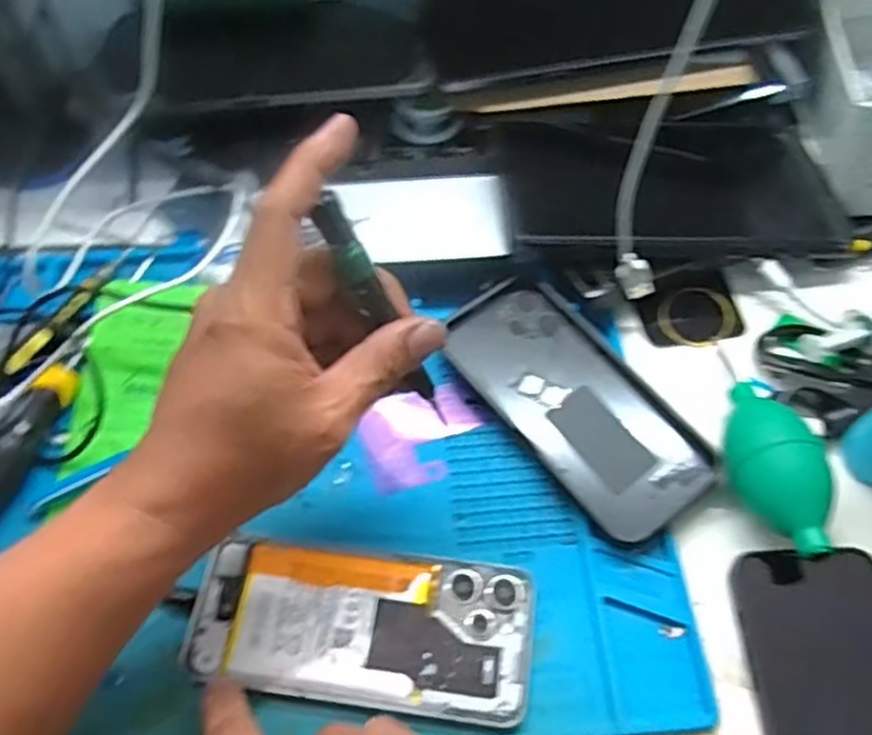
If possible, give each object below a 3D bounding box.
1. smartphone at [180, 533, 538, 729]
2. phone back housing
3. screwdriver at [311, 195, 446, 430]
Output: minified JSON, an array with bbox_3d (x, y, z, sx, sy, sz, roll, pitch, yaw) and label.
[{"bbox_3d":[-0.037,0.128,0.376,0.167,0.008,0.074,6,61,6],"label":"smartphone"},{"bbox_3d":[0.082,0.019,0.439,0.084,0.014,0.168,-33,62,-18],"label":"phone back housing"},{"bbox_3d":[-0.025,-0.022,0.339,0.014,0.123,0.011,-36,34,-17],"label":"screwdriver"}]

